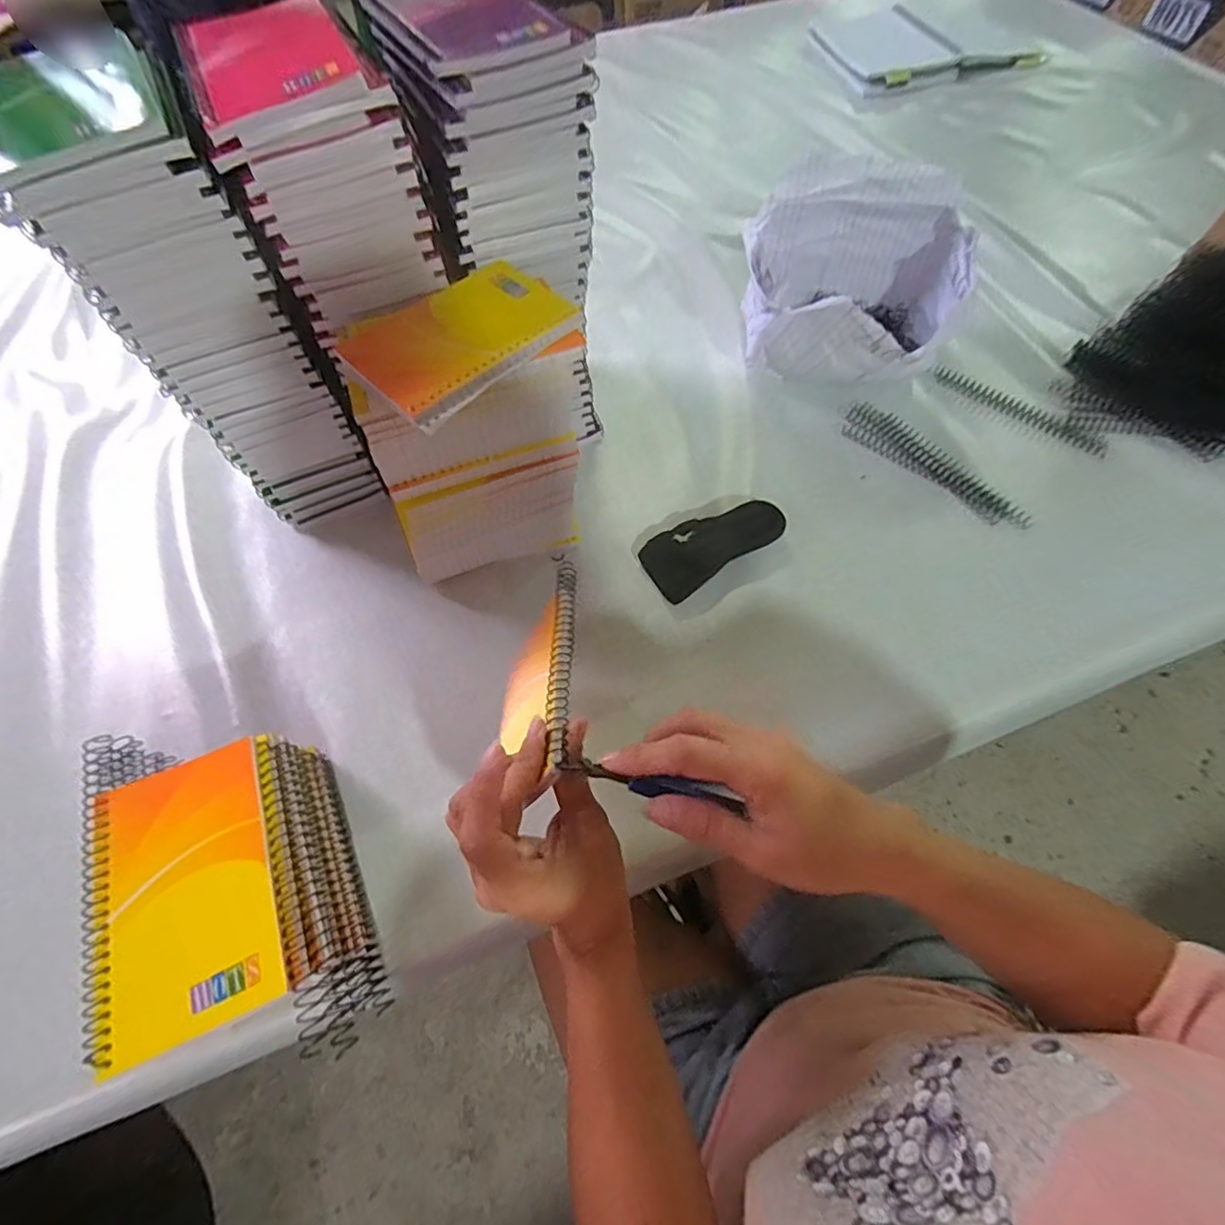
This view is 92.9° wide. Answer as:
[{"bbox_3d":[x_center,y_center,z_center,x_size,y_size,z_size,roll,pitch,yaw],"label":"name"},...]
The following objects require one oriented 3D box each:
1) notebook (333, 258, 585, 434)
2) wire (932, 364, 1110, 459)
[{"bbox_3d":[-0.095,-0.173,0.361,0.093,0.007,0.133,39,69,19],"label":"notebook"},{"bbox_3d":[0.384,-0.194,0.553,0.165,0.014,0.026,38,69,18],"label":"wire"}]

